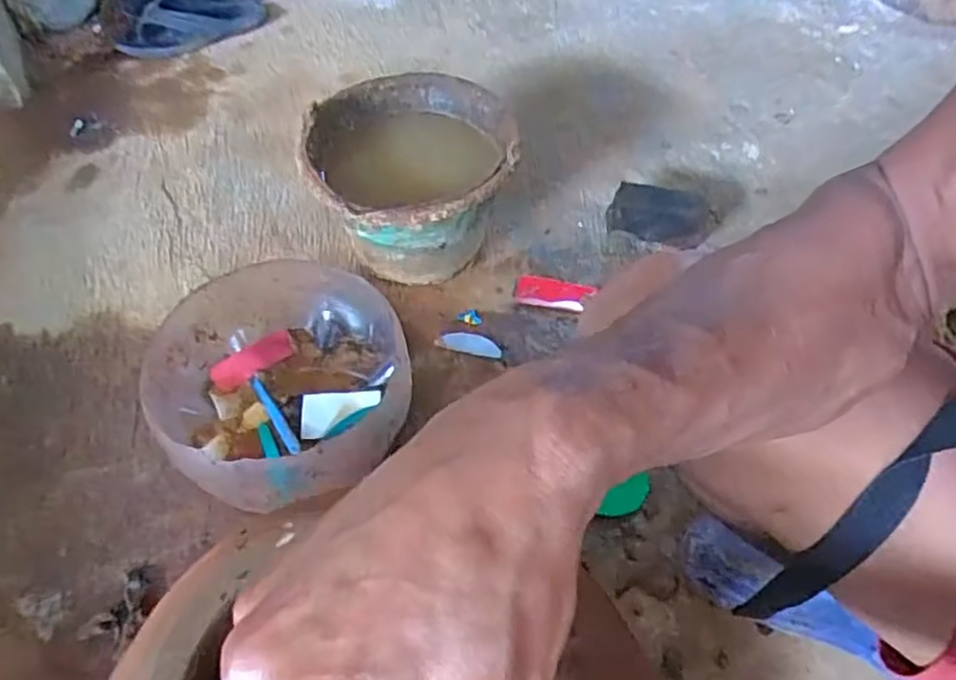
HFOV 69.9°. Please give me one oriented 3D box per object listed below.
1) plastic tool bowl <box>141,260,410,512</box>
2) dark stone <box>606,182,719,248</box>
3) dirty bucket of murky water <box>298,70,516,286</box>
[{"bbox_3d":[-0.192,0.053,0.694,0.236,0.127,0.249,0,52,0],"label":"plastic tool bowl"},{"bbox_3d":[0.250,-0.170,0.918,0.148,0.050,0.069,4,52,3],"label":"dark stone"},{"bbox_3d":[-0.080,-0.183,0.847,0.241,0.164,0.252,-2,52,-1],"label":"dirty bucket of murky water"}]

